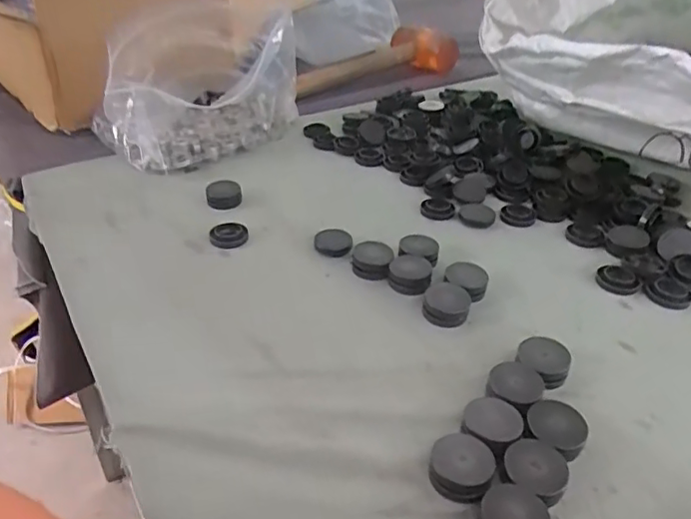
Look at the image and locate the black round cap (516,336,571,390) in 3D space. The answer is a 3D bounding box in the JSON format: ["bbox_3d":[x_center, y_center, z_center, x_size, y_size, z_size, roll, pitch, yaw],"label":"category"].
[{"bbox_3d":[0.129,0.067,0.365,0.031,0.014,0.033,1,35,-1],"label":"black round cap"}]

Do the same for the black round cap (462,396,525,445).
[{"bbox_3d":[0.084,0.097,0.323,0.032,0.014,0.035,1,35,-1],"label":"black round cap"}]

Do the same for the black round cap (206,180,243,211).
[{"bbox_3d":[-0.116,-0.064,0.531,0.031,0.016,0.031,-7,36,-12],"label":"black round cap"}]

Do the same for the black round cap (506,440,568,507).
[{"bbox_3d":[0.102,0.114,0.301,0.031,0.014,0.033,1,35,-1],"label":"black round cap"}]

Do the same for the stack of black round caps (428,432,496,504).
[{"bbox_3d":[0.062,0.110,0.301,0.032,0.016,0.035,13,36,15],"label":"stack of black round caps"}]

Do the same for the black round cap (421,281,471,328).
[{"bbox_3d":[0.074,0.032,0.411,0.032,0.015,0.037,12,36,13],"label":"black round cap"}]

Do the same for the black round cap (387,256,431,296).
[{"bbox_3d":[0.050,0.012,0.437,0.032,0.013,0.035,1,35,-1],"label":"black round cap"}]

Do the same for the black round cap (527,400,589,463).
[{"bbox_3d":[0.121,0.099,0.322,0.033,0.014,0.029,24,41,28],"label":"black round cap"}]

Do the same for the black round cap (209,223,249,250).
[{"bbox_3d":[-0.099,-0.021,0.484,0.030,0.010,0.028,1,35,-1],"label":"black round cap"}]

